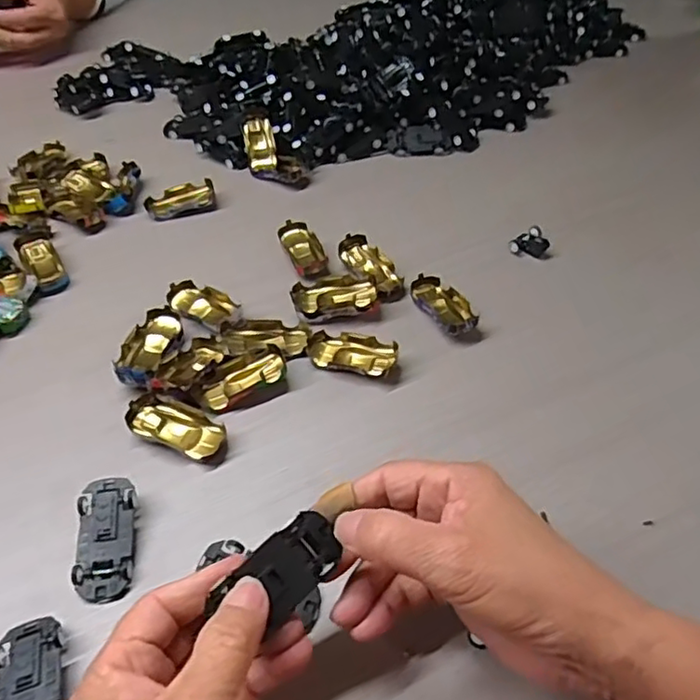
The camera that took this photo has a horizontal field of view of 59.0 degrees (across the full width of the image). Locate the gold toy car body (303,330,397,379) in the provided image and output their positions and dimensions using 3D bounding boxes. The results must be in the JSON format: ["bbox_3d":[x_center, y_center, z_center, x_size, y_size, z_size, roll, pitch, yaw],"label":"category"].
[{"bbox_3d":[0.001,0.002,0.437,0.062,0.011,0.029,11,49,11],"label":"gold toy car body"}]

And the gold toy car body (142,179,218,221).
[{"bbox_3d":[-0.156,-0.138,0.570,0.062,0.015,0.034,-18,50,-15],"label":"gold toy car body"}]

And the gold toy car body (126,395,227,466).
[{"bbox_3d":[-0.108,0.048,0.397,0.065,0.018,0.031,16,50,16],"label":"gold toy car body"}]

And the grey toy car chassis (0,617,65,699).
[{"bbox_3d":[-0.152,0.160,0.293,0.031,0.014,0.063,-15,49,-12],"label":"grey toy car chassis"}]

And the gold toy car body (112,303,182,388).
[{"bbox_3d":[-0.141,0.000,0.437,0.033,0.021,0.070,7,48,7],"label":"gold toy car body"}]

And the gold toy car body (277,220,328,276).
[{"bbox_3d":[-0.038,-0.084,0.522,0.029,0.014,0.067,-17,49,-14],"label":"gold toy car body"}]

